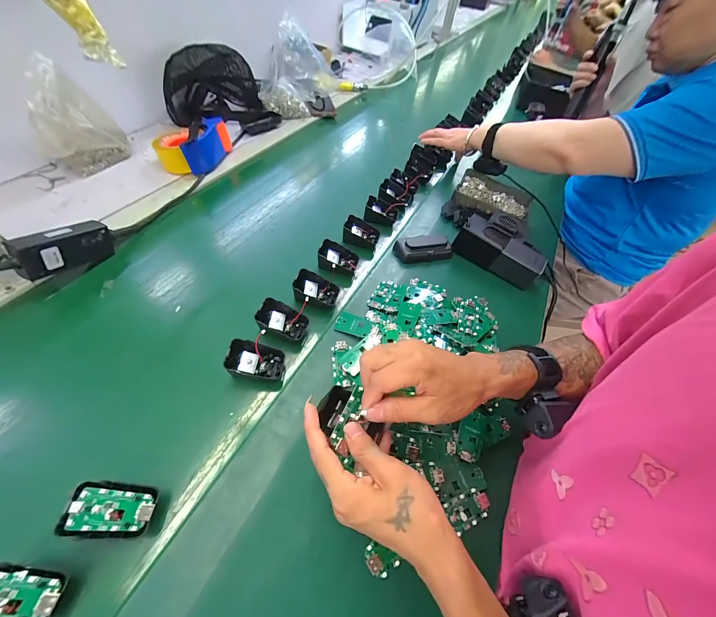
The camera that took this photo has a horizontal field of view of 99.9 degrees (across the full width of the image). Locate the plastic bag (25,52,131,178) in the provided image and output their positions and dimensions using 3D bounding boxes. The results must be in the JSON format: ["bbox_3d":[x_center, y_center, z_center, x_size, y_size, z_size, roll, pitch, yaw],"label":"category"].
[{"bbox_3d":[-0.534,-0.345,0.567,0.129,0.168,0.102,-29,61,-22],"label":"plastic bag"}]

